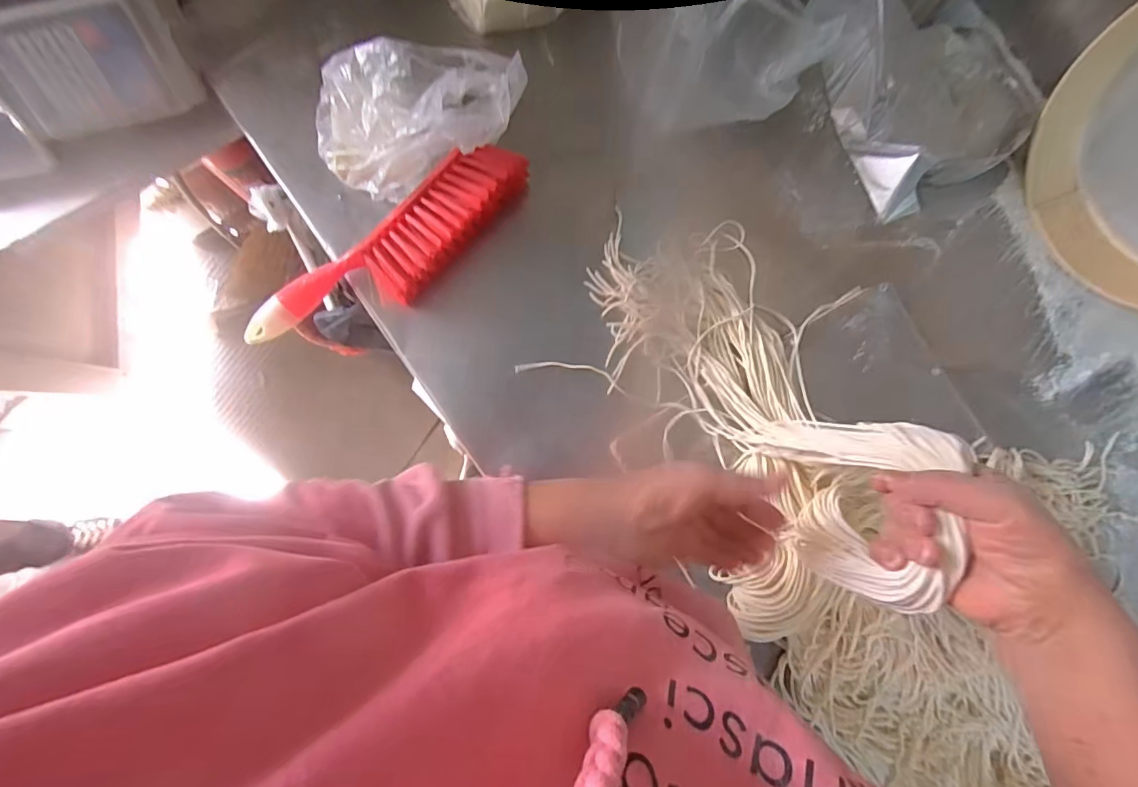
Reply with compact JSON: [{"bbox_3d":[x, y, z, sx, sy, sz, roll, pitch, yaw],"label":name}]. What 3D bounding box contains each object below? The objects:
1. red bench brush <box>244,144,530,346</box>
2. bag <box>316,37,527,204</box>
[{"bbox_3d":[-0.167,-0.136,0.467,0.302,0.046,0.083,-42,89,-5],"label":"red bench brush"},{"bbox_3d":[-0.145,-0.248,0.455,0.201,0.100,0.108,1,86,-4],"label":"bag"}]

